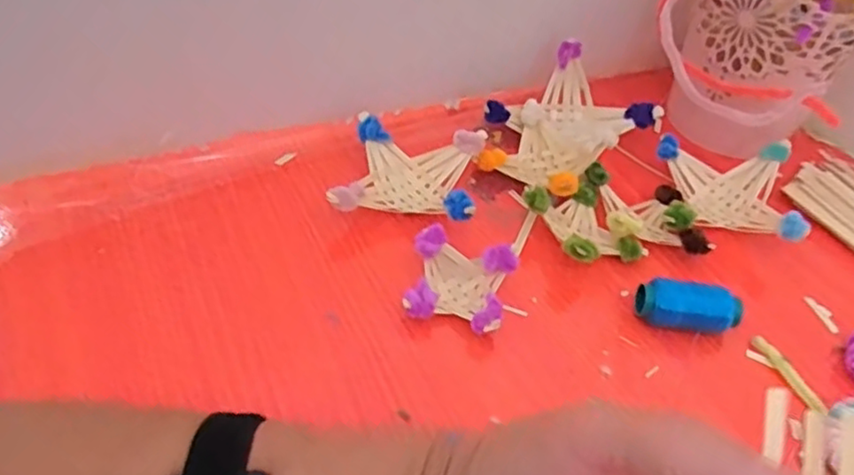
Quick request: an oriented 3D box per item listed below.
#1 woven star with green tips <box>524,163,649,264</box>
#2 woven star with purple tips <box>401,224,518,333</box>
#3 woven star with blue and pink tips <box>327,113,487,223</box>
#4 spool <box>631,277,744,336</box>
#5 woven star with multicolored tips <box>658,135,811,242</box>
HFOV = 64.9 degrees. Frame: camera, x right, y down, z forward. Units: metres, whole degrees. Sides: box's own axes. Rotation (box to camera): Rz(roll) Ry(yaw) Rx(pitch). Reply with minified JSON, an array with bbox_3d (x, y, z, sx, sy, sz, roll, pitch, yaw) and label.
[{"bbox_3d":[0.098,-0.010,0.415,0.064,0.029,0.064,-17,50,-23],"label":"woven star with green tips"},{"bbox_3d":[0.018,0.026,0.369,0.053,0.031,0.049,14,45,6],"label":"woven star with purple tips"},{"bbox_3d":[-0.010,-0.037,0.424,0.082,0.036,0.081,11,45,3],"label":"woven star with blue and pink tips"},{"bbox_3d":[0.146,0.041,0.375,0.055,0.025,0.022,9,45,1],"label":"spool"},{"bbox_3d":[0.197,-0.031,0.444,0.080,0.036,0.081,11,45,3],"label":"woven star with multicolored tips"}]

